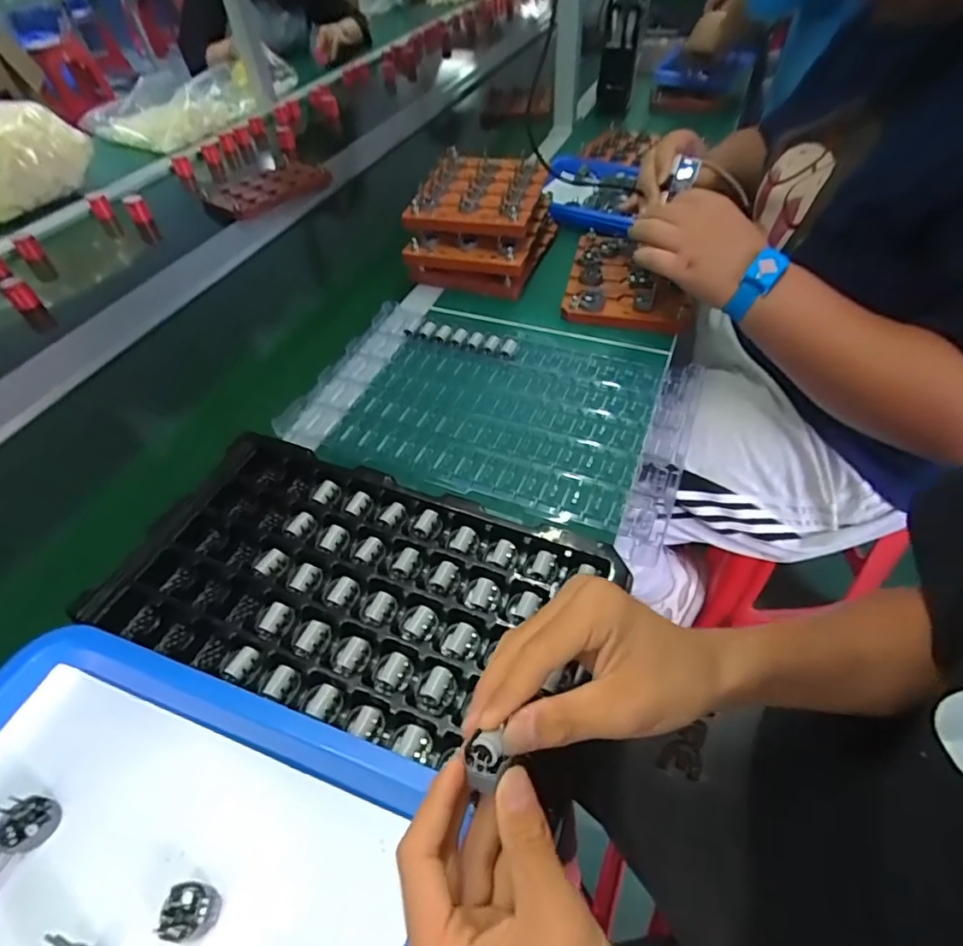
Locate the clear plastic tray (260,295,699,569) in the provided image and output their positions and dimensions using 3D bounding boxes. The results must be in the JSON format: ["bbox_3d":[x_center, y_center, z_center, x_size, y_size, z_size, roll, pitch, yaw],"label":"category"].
[{"bbox_3d":[0.009,-0.062,0.544,0.364,0.024,0.244,13,51,16],"label":"clear plastic tray"}]

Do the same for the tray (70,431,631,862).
[{"bbox_3d":[-0.088,0.082,0.409,0.357,0.025,0.188,14,51,17],"label":"tray"}]

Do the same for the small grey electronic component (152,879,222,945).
[{"bbox_3d":[-0.155,0.234,0.293,0.026,0.015,0.026,-3,48,3],"label":"small grey electronic component"}]

